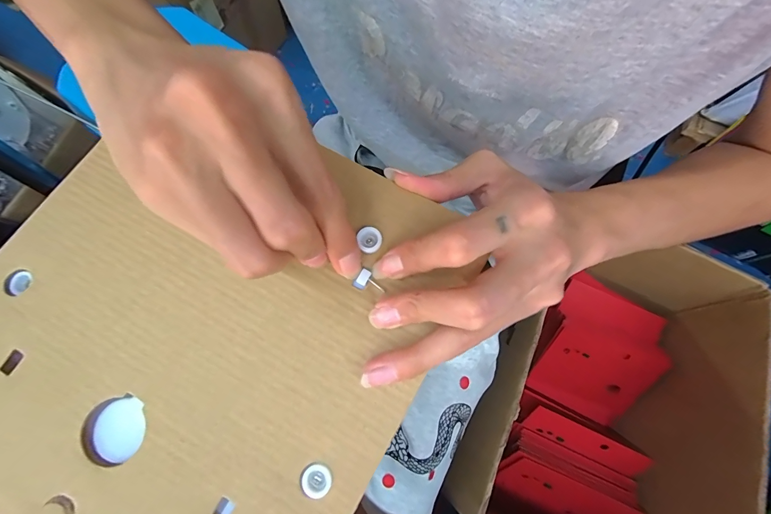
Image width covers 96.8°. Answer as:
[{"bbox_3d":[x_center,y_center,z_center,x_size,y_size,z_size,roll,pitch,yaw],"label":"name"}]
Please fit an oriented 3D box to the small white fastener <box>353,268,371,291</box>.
[{"bbox_3d":[-0.012,0.011,0.169,0.006,0.004,0.010,33,72,10],"label":"small white fastener"}]

